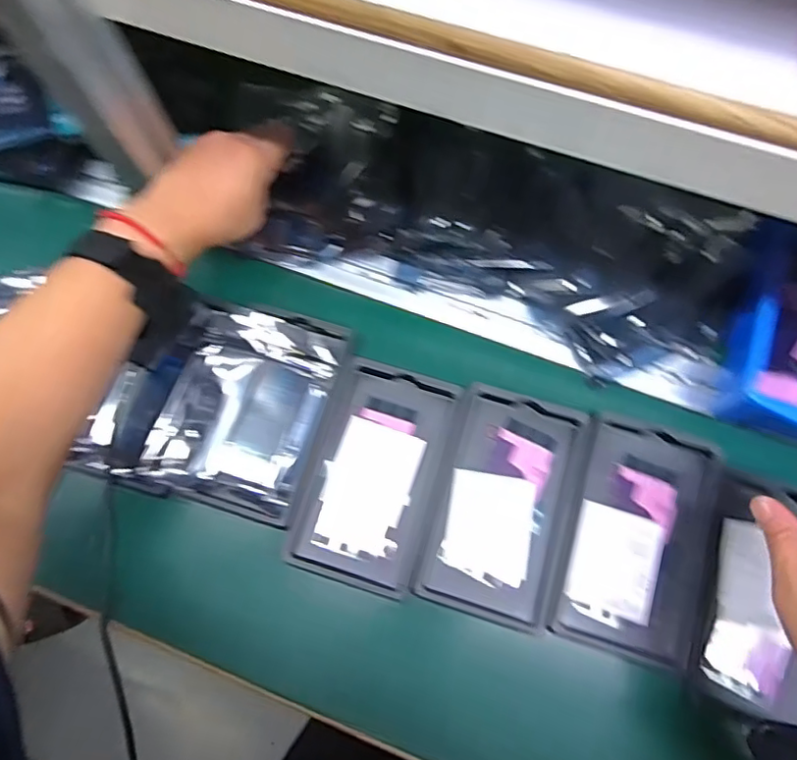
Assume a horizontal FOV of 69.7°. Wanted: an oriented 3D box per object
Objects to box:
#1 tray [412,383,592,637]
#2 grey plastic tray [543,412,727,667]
[{"bbox_3d":[0.077,0.089,0.415,0.093,0.014,0.158,16,72,7],"label":"tray"},{"bbox_3d":[0.170,0.111,0.409,0.094,0.022,0.156,16,72,8],"label":"grey plastic tray"}]

